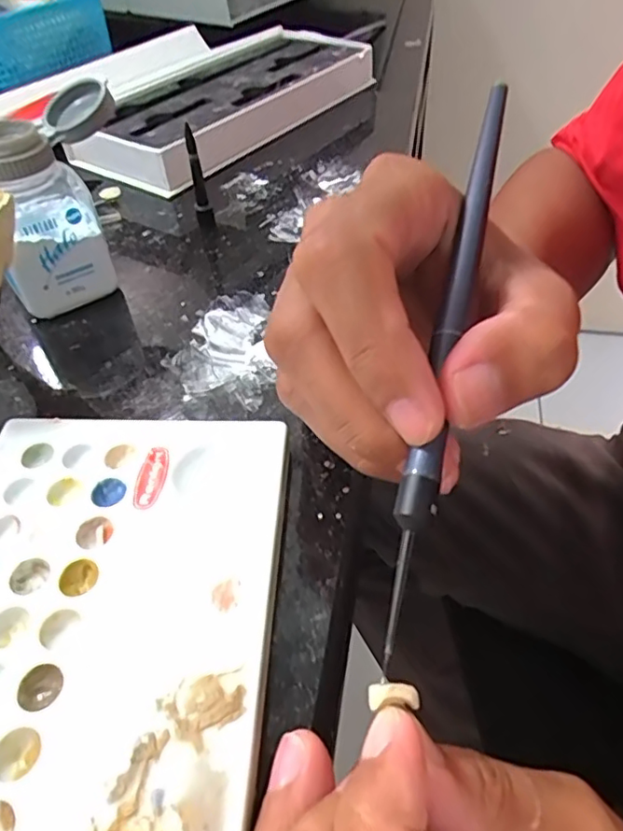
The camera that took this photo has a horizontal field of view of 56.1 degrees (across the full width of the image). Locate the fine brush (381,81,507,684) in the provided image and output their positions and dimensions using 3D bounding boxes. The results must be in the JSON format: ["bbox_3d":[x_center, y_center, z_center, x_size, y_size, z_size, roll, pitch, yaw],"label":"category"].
[{"bbox_3d":[0.034,-0.022,0.142,0.008,0.004,0.159,11,70,13],"label":"fine brush"}]

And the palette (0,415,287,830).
[{"bbox_3d":[-0.062,0.061,0.143,0.102,0.011,0.152,1,47,3],"label":"palette"}]

